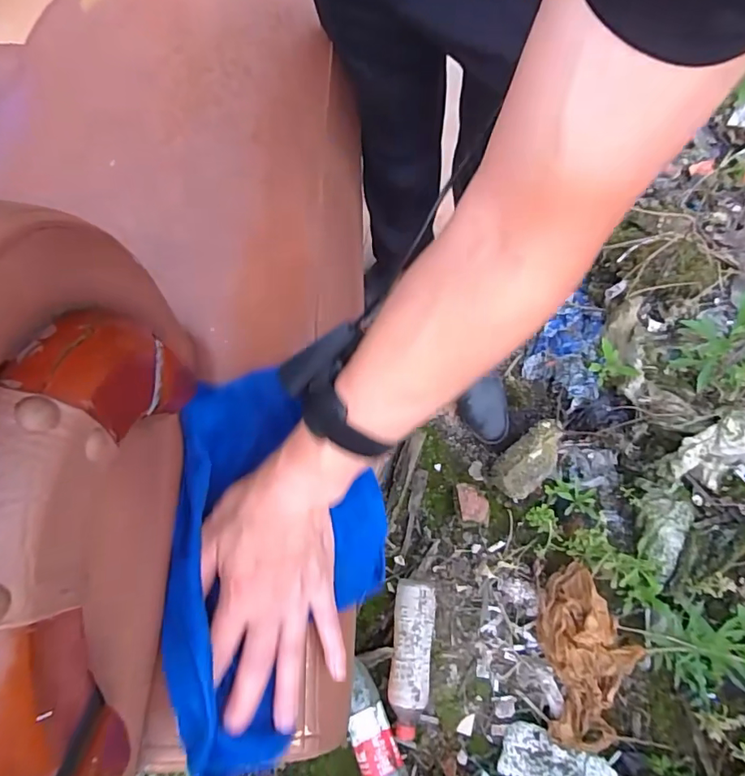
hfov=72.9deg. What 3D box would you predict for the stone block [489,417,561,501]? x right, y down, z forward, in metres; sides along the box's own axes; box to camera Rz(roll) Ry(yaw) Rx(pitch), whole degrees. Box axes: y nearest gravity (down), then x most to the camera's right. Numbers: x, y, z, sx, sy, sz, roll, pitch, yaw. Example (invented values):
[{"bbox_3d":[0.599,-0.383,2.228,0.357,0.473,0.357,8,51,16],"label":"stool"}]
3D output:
[{"bbox_3d":[0.291,0.133,0.925,0.139,0.088,0.087,-38,74,-15],"label":"stone block"}]

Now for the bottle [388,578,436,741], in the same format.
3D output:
[{"bbox_3d":[0.063,0.430,0.805,0.064,0.053,0.226,5,68,1],"label":"bottle"}]

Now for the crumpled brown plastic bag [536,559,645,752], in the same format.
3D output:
[{"bbox_3d":[0.336,0.407,0.777,0.130,0.089,0.248,2,68,0],"label":"crumpled brown plastic bag"}]

